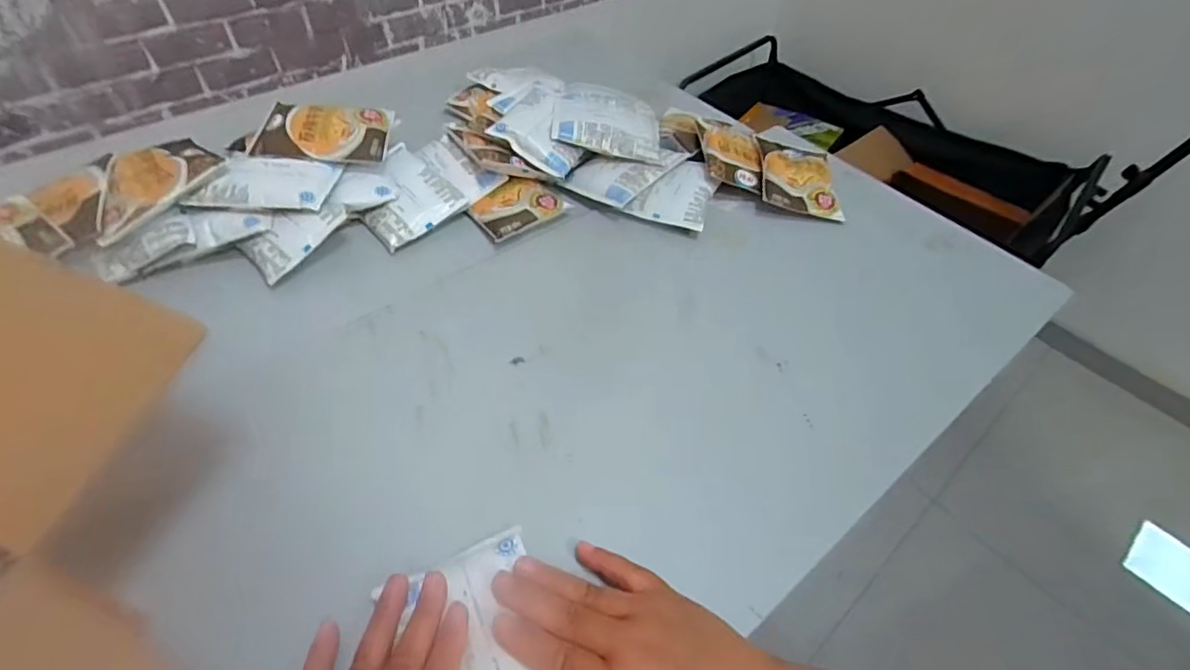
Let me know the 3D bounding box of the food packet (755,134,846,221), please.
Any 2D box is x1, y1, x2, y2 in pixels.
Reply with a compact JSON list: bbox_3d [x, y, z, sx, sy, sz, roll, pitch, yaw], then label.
[{"bbox_3d":[0.249,-0.197,0.688,0.096,0.034,0.129,4,50,0],"label":"food packet"}]

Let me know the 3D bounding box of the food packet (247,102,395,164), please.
[{"bbox_3d":[-0.297,-0.221,0.609,0.133,0.018,0.083,-3,63,-10],"label":"food packet"}]

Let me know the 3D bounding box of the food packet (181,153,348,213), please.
[{"bbox_3d":[-0.335,-0.152,0.565,0.131,0.031,0.073,-5,51,-8],"label":"food packet"}]

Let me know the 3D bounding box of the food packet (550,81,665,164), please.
[{"bbox_3d":[0.016,-0.275,0.695,0.131,0.024,0.172,11,44,-11],"label":"food packet"}]

